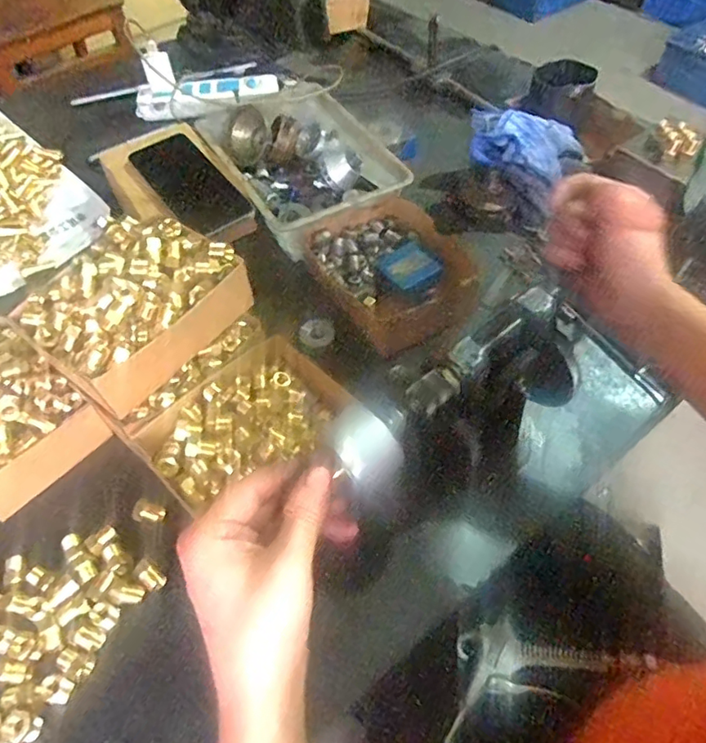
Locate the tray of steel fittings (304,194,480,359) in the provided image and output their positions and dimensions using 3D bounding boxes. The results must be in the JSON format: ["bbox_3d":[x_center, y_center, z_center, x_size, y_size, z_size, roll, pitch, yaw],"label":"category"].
[{"bbox_3d":[0.039,-0.113,0.580,0.145,0.055,0.192,-33,60,-19],"label":"tray of steel fittings"}]

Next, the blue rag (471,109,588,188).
[{"bbox_3d":[0.197,-0.277,0.636,0.145,0.040,0.090,26,60,19],"label":"blue rag"}]

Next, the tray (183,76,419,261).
[{"bbox_3d":[-0.064,-0.249,0.660,0.178,0.071,0.243,-29,59,-17],"label":"tray"}]

